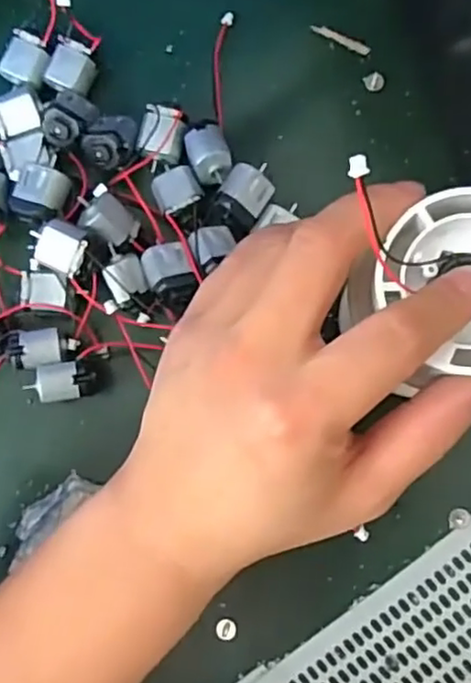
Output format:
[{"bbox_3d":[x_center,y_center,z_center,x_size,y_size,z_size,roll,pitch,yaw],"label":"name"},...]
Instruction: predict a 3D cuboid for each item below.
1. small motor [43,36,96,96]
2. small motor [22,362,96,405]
[{"bbox_3d":[-0.072,-0.119,0.285,0.018,0.014,0.020,22,87,8],"label":"small motor"},{"bbox_3d":[-0.071,0.017,0.273,0.026,0.021,0.015,-11,84,5],"label":"small motor"}]

